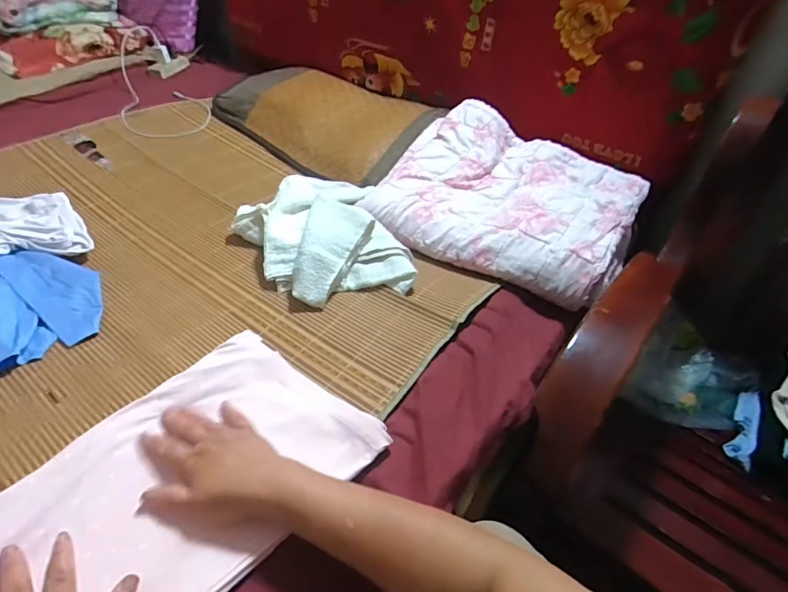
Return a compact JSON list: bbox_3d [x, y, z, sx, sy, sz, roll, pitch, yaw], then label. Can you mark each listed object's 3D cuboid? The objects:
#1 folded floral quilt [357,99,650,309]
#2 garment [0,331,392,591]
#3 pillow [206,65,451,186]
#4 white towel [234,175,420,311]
[{"bbox_3d":[0.199,-0.189,0.845,0.451,0.110,0.353,27,45,22],"label":"folded floral quilt"},{"bbox_3d":[-0.265,0.213,0.416,0.247,0.037,0.513,33,44,28],"label":"garment"},{"bbox_3d":[-0.186,-0.432,1.116,0.572,0.099,0.299,28,45,23],"label":"pillow"},{"bbox_3d":[-0.131,-0.118,0.780,0.240,0.076,0.347,-12,44,-20],"label":"white towel"}]

